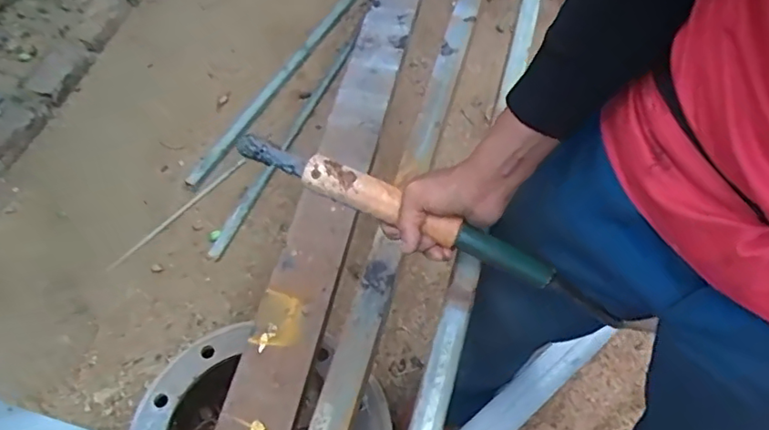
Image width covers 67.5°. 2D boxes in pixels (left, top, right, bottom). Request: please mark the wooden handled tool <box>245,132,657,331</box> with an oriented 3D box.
[{"bbox_3d":[0.064,0.019,0.567,0.444,0.049,0.028,25,60,-2],"label":"wooden handled tool"}]

